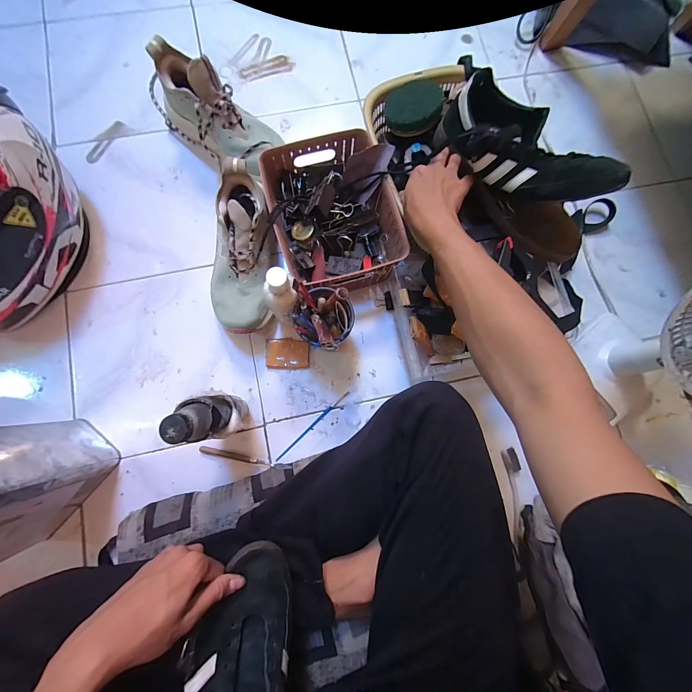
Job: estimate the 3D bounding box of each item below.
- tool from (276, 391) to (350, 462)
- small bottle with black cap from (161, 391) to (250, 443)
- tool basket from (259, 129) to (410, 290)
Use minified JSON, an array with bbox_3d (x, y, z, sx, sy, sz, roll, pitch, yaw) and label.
[{"bbox_3d":[-0.055,0.134,0.517,0.161,0.006,0.007,-43,84,-8],"label":"tool"},{"bbox_3d":[-0.178,0.098,0.419,0.056,0.198,0.065,-25,82,-6],"label":"small bottle with black cap"},{"bbox_3d":[-0.017,-0.214,0.524,0.199,0.102,0.251,-14,81,-4],"label":"tool basket"}]

